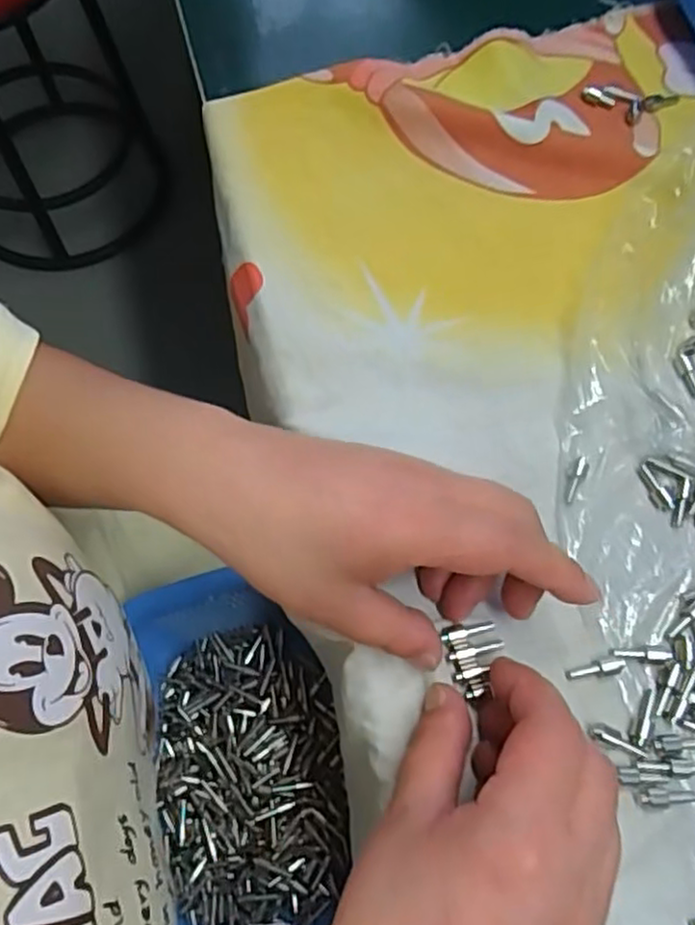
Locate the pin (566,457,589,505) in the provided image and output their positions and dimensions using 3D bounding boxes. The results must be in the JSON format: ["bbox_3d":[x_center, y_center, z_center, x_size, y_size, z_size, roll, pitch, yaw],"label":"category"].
[{"bbox_3d":[0.102,0.008,0.304,0.006,0.004,0.022,22,85,9],"label":"pin"}]

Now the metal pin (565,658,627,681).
[{"bbox_3d":[0.099,0.083,0.277,0.024,0.005,0.007,-7,70,-1],"label":"metal pin"}]

